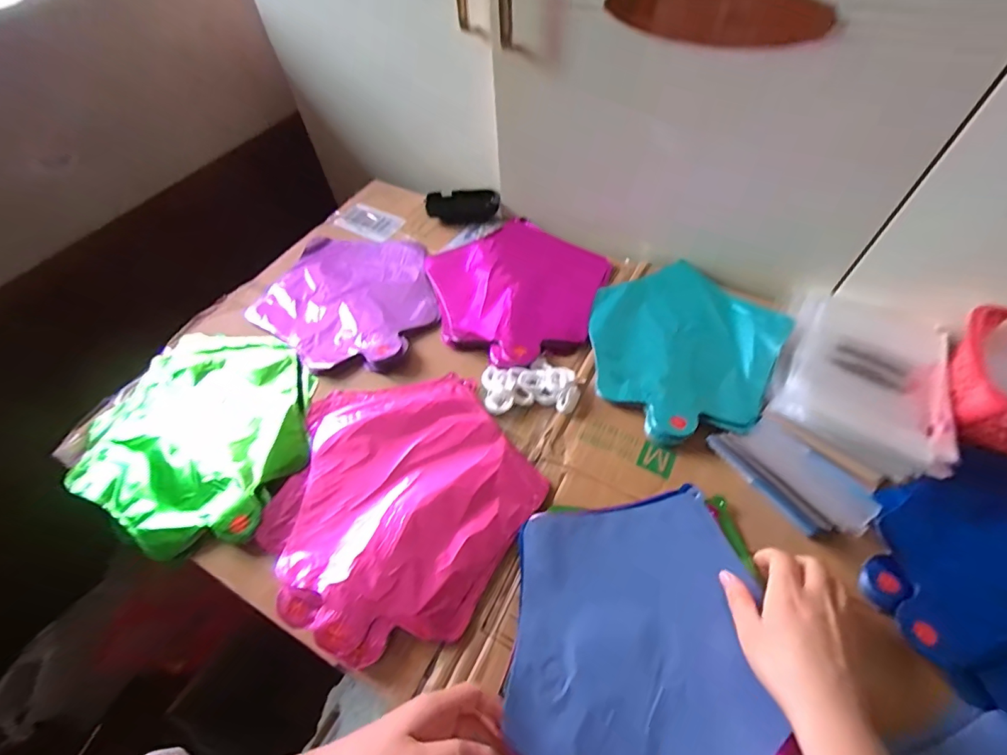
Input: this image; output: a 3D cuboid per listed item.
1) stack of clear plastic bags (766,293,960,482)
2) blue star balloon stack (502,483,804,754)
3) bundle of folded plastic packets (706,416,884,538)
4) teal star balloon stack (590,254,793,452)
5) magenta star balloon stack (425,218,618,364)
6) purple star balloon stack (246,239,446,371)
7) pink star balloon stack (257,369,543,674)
[{"bbox_3d":[0.388,-0.016,0.480,0.153,0.023,0.229,25,61,18],"label":"stack of clear plastic bags"},{"bbox_3d":[0.107,0.219,0.358,0.195,0.017,0.249,1,56,3],"label":"blue star balloon stack"},{"bbox_3d":[0.274,0.091,0.426,0.078,0.011,0.137,-38,62,-21],"label":"bundle of folded plastic packets"},{"bbox_3d":[0.202,-0.045,0.515,0.204,0.016,0.253,26,61,19],"label":"teal star balloon stack"},{"bbox_3d":[0.022,-0.123,0.591,0.232,0.020,0.232,-26,59,-14],"label":"magenta star balloon stack"},{"bbox_3d":[-0.197,-0.112,0.593,0.241,0.019,0.224,25,61,18],"label":"purple star balloon stack"},{"bbox_3d":[-0.104,0.108,0.433,0.239,0.013,0.259,-30,60,-17],"label":"pink star balloon stack"}]

